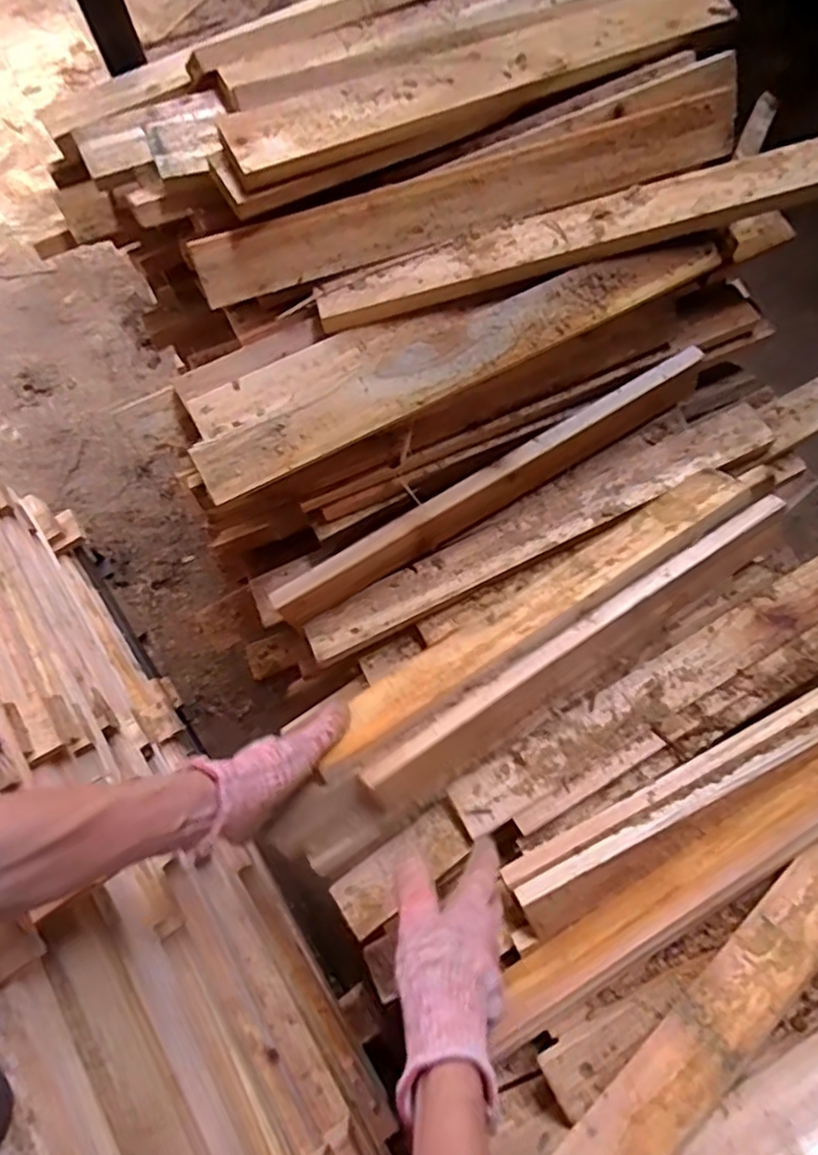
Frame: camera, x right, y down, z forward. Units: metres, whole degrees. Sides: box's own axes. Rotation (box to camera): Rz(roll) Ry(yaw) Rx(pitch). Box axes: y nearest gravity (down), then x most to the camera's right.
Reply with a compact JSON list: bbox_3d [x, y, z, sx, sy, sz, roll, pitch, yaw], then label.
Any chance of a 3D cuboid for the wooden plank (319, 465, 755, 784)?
[{"bbox_3d":[0.117,0.029,0.598,0.453,0.019,0.055,-32,45,-6],"label":"wooden plank"}]

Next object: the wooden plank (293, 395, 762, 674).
[{"bbox_3d":[0.128,-0.045,0.656,0.498,0.014,0.056,-27,63,0],"label":"wooden plank"}]

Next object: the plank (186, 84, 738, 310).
[{"bbox_3d":[0.055,-0.330,0.566,0.490,0.018,0.053,-18,119,-3],"label":"plank"}]

